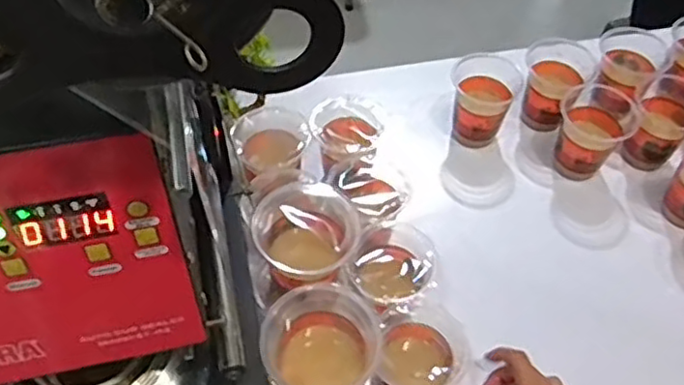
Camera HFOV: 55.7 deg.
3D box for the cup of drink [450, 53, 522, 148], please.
[{"bbox_3d":[0.179,-0.115,0.842,0.086,0.099,0.079,16,56,9],"label":"cup of drink"}]

